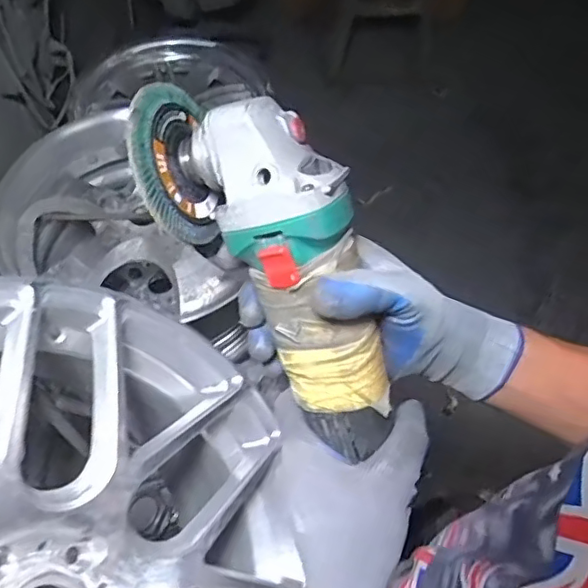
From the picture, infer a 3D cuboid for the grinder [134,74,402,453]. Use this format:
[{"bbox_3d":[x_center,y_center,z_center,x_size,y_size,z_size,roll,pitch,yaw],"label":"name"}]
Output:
[{"bbox_3d":[0.000,-0.013,0.343,0.093,0.079,0.252,-35,101,-20],"label":"grinder"}]

